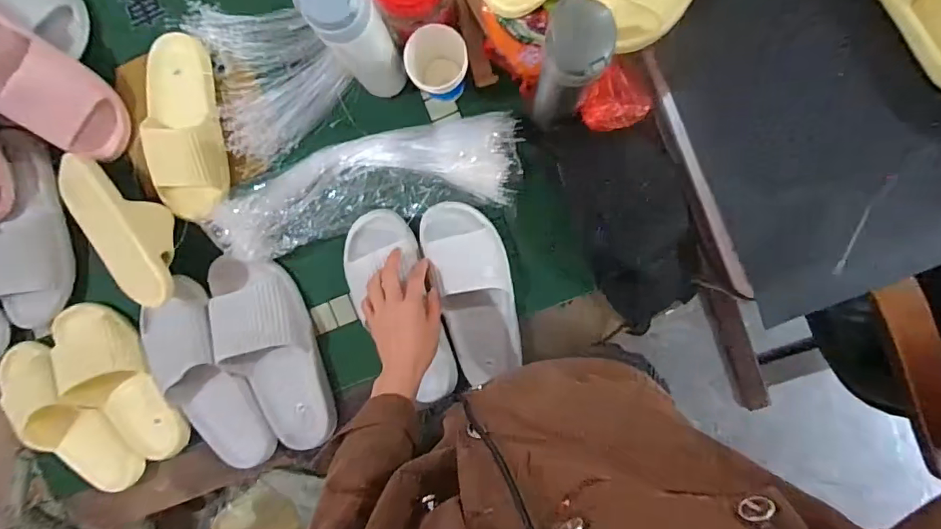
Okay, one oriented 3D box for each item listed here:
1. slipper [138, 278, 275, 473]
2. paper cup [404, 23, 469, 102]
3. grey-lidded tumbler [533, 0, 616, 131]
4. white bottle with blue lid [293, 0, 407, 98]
[{"bbox_3d":[-0.345,0.152,0.628,0.089,0.054,0.256,-24,92,5],"label":"slipper"},{"bbox_3d":[-0.039,-0.245,0.588,0.070,0.082,0.072,0,94,4],"label":"paper cup"},{"bbox_3d":[0.104,-0.196,0.502,0.060,0.169,0.081,4,94,4],"label":"grey-lidded tumbler"},{"bbox_3d":[-0.120,-0.249,0.525,0.062,0.199,0.065,0,94,4],"label":"white bottle with blue lid"}]

